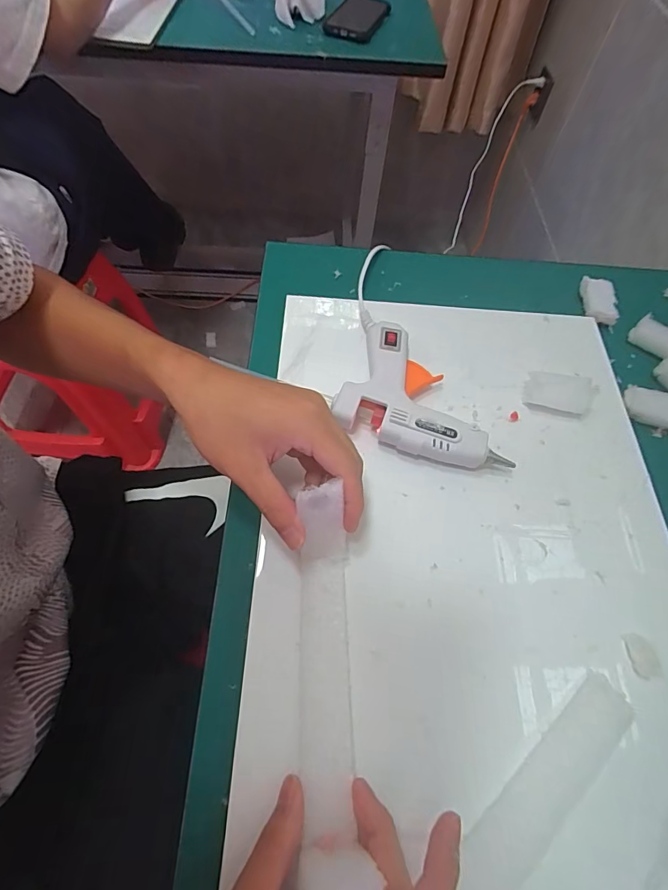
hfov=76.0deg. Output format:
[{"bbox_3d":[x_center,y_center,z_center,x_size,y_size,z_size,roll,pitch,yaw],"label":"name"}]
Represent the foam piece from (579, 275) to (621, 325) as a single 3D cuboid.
[{"bbox_3d":[0.266,-0.146,0.430,0.033,0.012,0.051,4,62,-2],"label":"foam piece"}]

